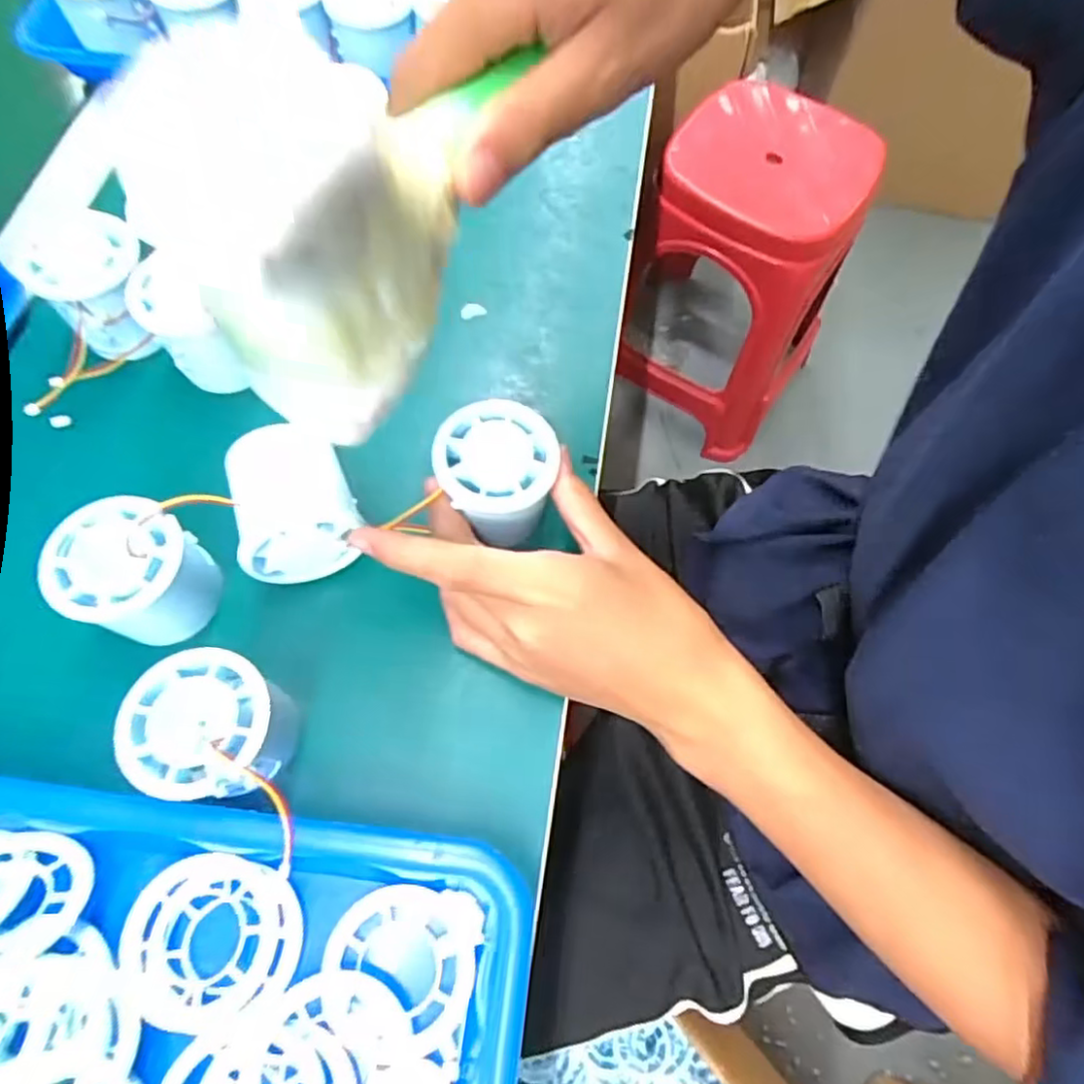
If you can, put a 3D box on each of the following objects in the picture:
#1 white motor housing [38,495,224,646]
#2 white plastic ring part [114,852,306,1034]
[{"bbox_3d":[-0.182,0.015,0.294,0.055,0.046,0.054,1,67,-2],"label":"white motor housing"},{"bbox_3d":[-0.128,0.156,0.254,0.065,0.006,0.057,12,64,-4],"label":"white plastic ring part"}]

